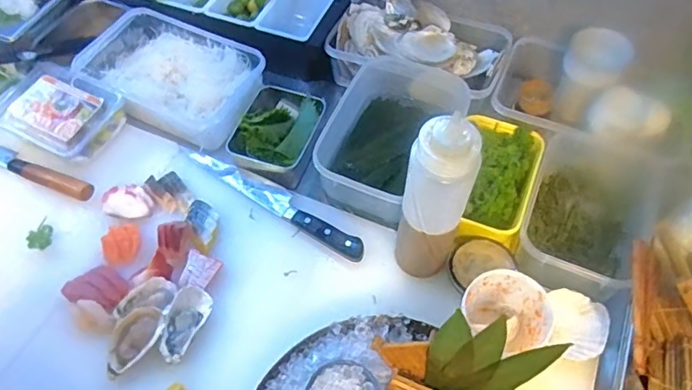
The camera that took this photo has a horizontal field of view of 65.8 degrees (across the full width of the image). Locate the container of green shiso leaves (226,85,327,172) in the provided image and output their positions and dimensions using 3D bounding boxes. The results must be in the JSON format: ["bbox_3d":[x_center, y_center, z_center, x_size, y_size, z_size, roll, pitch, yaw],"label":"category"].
[{"bbox_3d":[-0.097,-0.097,0.759,0.104,0.052,0.141,17,59,11],"label":"container of green shiso leaves"}]

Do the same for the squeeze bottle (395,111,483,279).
[{"bbox_3d":[0.090,0.013,0.554,0.064,0.233,0.053,16,59,10],"label":"squeeze bottle"}]

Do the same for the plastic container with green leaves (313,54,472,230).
[{"bbox_3d":[0.058,-0.085,0.715,0.147,0.062,0.231,25,61,15],"label":"plastic container with green leaves"}]

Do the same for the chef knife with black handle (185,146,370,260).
[{"bbox_3d":[-0.101,-0.003,0.698,0.299,0.017,0.035,31,62,19],"label":"chef knife with black handle"}]

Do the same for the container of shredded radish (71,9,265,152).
[{"bbox_3d":[-0.258,-0.181,0.809,0.269,0.043,0.171,23,60,14],"label":"container of shredded radish"}]

